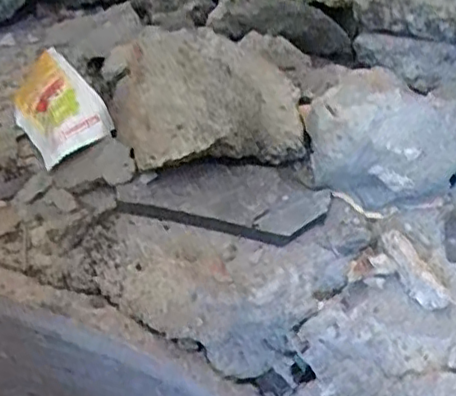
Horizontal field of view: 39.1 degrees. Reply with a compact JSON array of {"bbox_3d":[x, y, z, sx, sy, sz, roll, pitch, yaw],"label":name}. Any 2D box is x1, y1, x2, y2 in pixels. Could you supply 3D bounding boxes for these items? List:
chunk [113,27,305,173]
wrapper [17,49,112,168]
[{"bbox_3d":[-0.008,-0.041,0.266,0.075,0.043,0.058,-19,50,-12],"label":"chunk"},{"bbox_3d":[-0.077,-0.041,0.284,0.032,0.020,0.058,-27,52,-19],"label":"wrapper"}]

